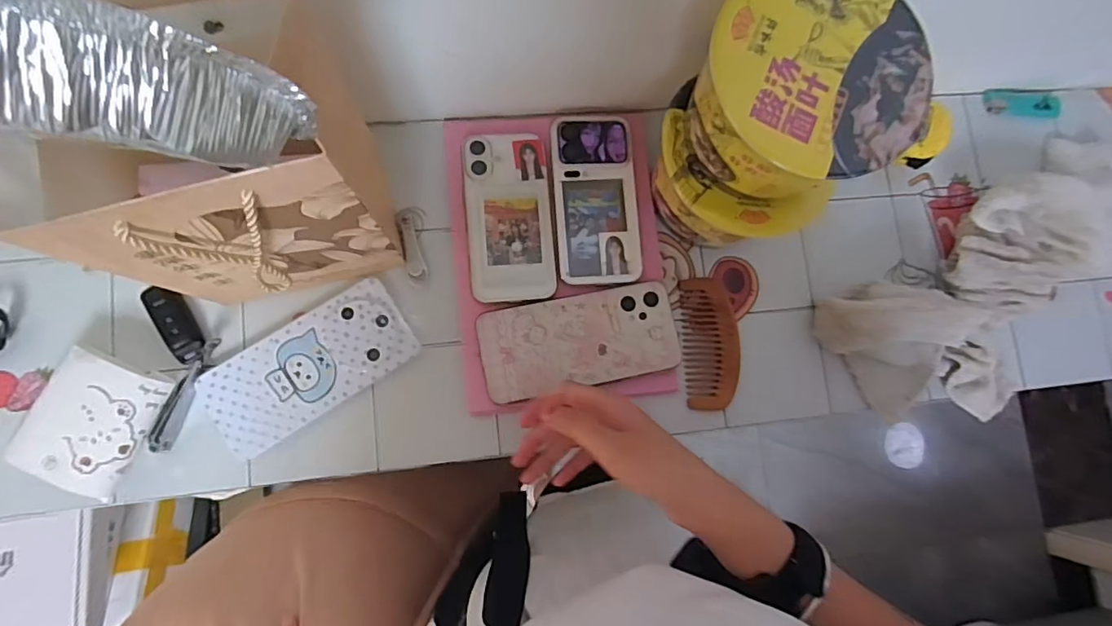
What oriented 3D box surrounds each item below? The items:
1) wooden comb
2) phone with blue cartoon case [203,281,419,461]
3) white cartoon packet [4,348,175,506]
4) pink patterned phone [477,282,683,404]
[{"bbox_3d":[0.136,0.026,0.474,0.047,0.013,0.114,-3,83,-6],"label":"wooden comb"},{"bbox_3d":[-0.197,0.042,0.435,0.161,0.010,0.077,-32,87,-9],"label":"phone with blue cartoon case"},{"bbox_3d":[-0.347,0.081,0.404,0.077,0.035,0.094,27,81,-2],"label":"white cartoon packet"},{"bbox_3d":[0.020,0.023,0.445,0.161,0.006,0.076,-11,84,-7],"label":"pink patterned phone"}]

